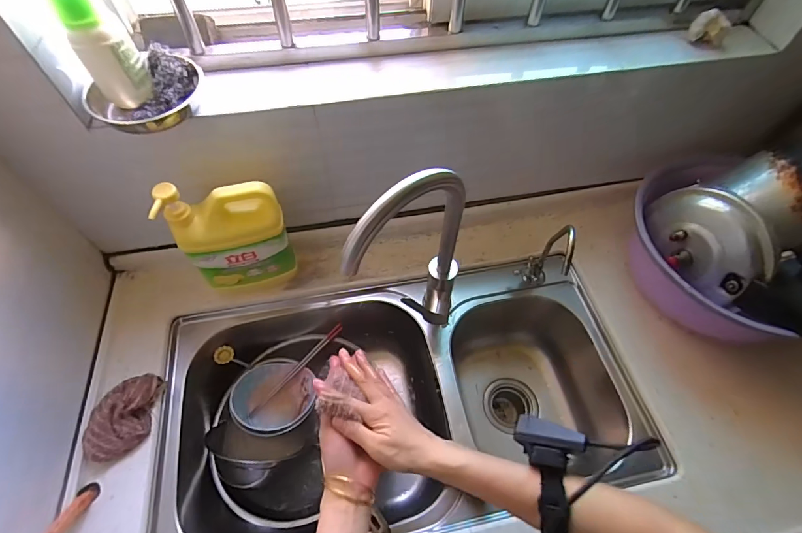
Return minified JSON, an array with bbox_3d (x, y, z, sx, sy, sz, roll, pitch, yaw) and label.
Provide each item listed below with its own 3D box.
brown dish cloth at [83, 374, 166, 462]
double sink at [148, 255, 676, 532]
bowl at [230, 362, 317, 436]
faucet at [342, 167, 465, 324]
[{"bbox_3d":[-0.391,0.209,0.567,0.057,0.042,0.115,2,57,1],"label":"brown dish cloth"},{"bbox_3d":[0.001,0.244,0.718,0.724,0.217,0.387,-10,58,-6],"label":"double sink"},{"bbox_3d":[-0.229,0.237,0.732,0.136,0.049,0.133,0,57,0],"label":"bowl"},{"bbox_3d":[0.022,0.010,0.519,0.183,0.295,0.059,-40,66,-22],"label":"faucet"}]

